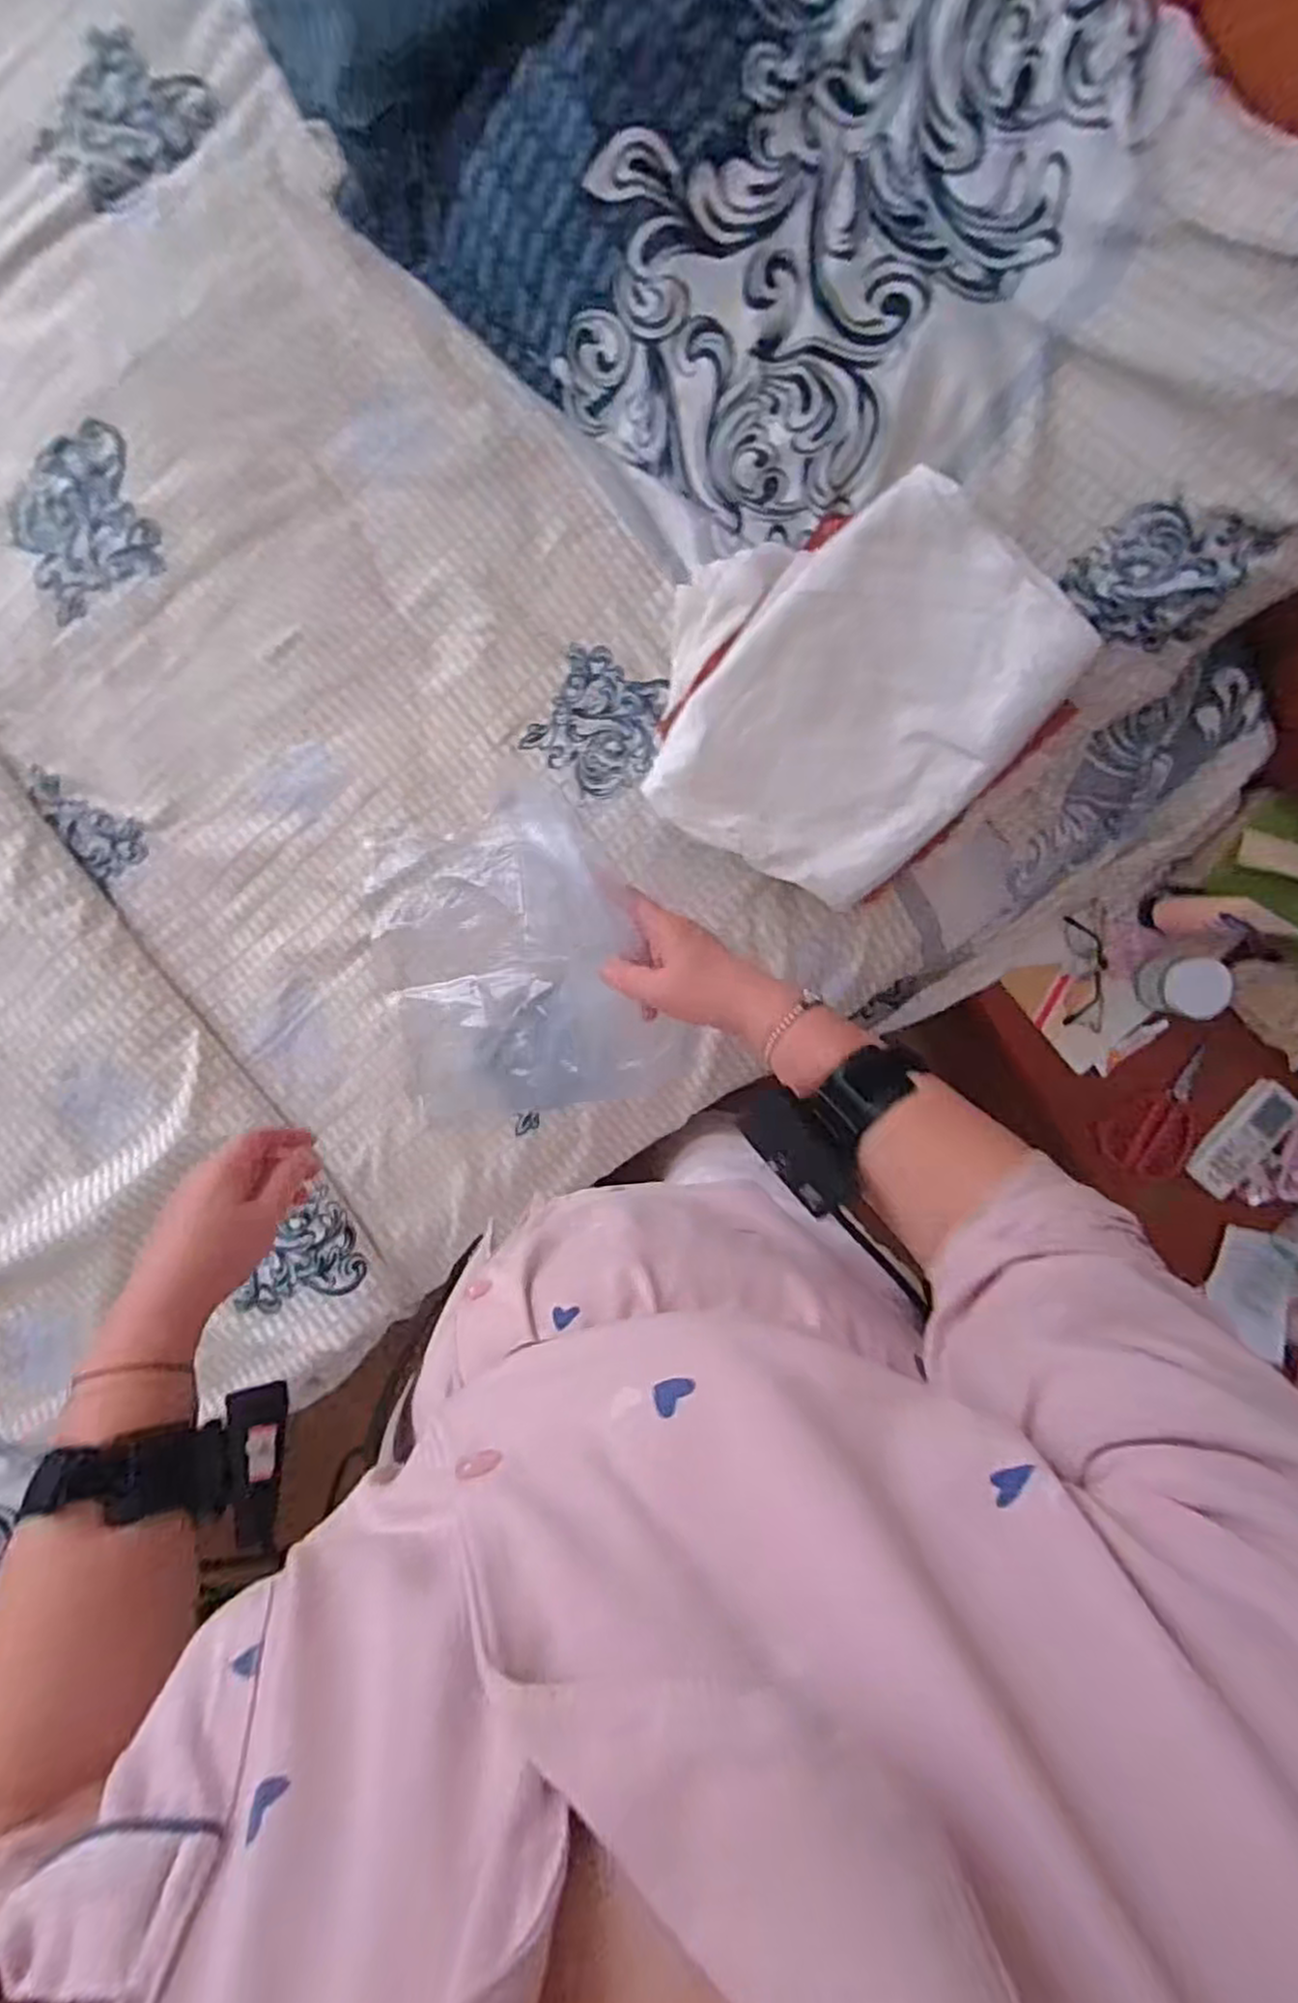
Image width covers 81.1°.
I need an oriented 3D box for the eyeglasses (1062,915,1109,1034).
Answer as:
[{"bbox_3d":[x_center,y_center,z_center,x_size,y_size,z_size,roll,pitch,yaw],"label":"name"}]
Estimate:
[{"bbox_3d":[0.430,-0.026,0.748,0.042,0.022,0.116,-11,97,-4],"label":"eyeglasses"}]

